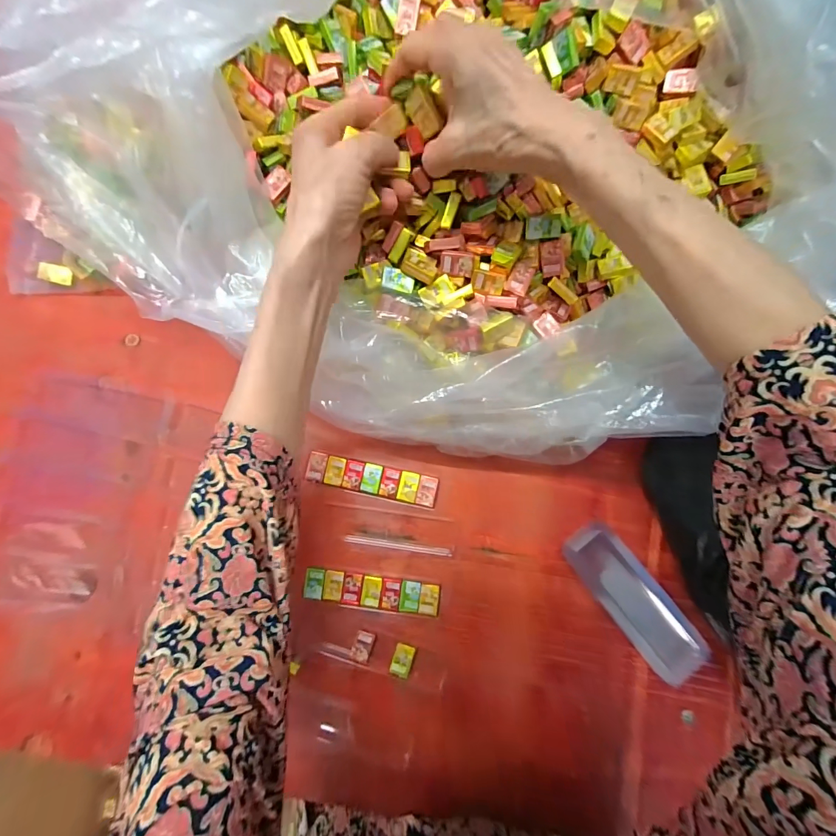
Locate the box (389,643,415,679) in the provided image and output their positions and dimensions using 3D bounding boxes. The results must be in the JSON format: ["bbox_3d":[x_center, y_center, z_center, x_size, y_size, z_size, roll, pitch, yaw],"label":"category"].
[{"bbox_3d":[-0.013,0.210,0.342,0.017,0.008,0.025,18,88,1],"label":"box"}]

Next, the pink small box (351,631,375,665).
[{"bbox_3d":[-0.048,0.199,0.342,0.017,0.007,0.024,19,88,1],"label":"pink small box"}]

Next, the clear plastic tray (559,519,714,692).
[{"bbox_3d":[0.182,0.155,0.335,0.046,0.031,0.137,-38,88,-1],"label":"clear plastic tray"}]

